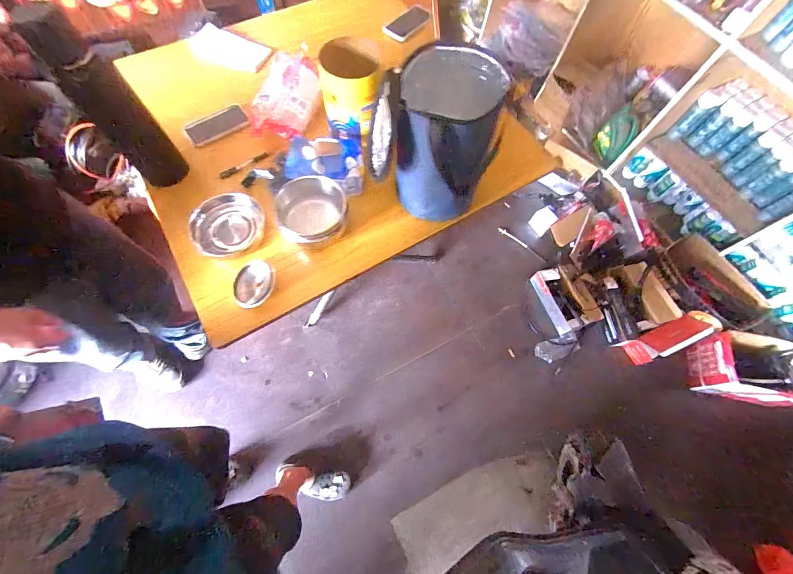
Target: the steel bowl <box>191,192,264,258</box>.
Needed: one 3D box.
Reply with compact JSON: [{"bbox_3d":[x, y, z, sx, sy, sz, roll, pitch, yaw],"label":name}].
[{"bbox_3d":[-0.359,-0.136,0.707,0.148,0.038,0.127,-33,73,-15],"label":"steel bowl"}]

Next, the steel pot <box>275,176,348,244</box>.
[{"bbox_3d":[-0.174,-0.148,0.693,0.134,0.087,0.138,1,68,-3],"label":"steel pot"}]

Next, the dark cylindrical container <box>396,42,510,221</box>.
[{"bbox_3d":[0.088,-0.278,0.660,0.160,0.260,0.175,1,68,-3],"label":"dark cylindrical container"}]

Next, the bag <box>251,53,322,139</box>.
[{"bbox_3d":[-0.268,-0.482,0.833,0.140,0.071,0.227,4,68,-1],"label":"bag"}]

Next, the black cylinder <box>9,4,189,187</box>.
[{"bbox_3d":[-0.505,-0.309,0.615,0.079,0.335,0.083,43,72,13],"label":"black cylinder"}]

